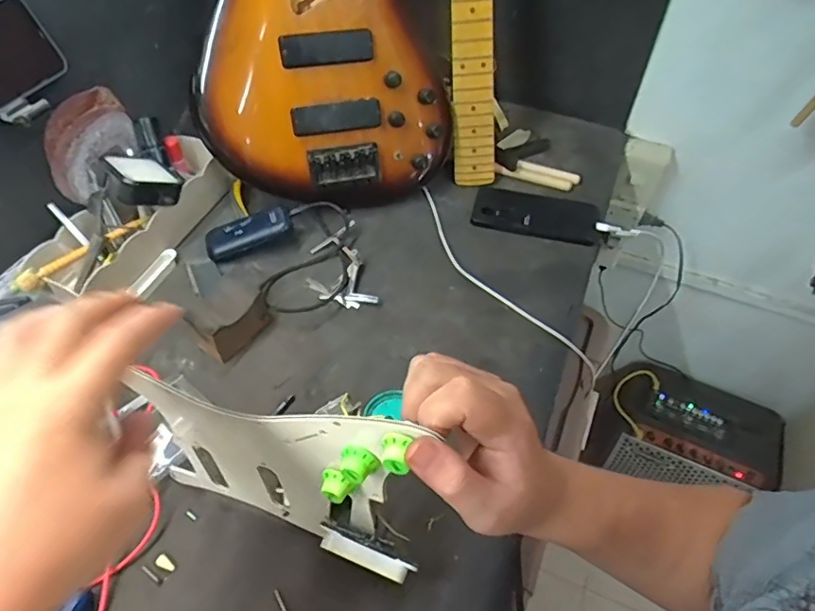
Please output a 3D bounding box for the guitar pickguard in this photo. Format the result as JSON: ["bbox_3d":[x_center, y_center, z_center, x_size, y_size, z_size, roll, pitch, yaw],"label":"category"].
[{"bbox_3d":[-0.100,0.119,0.391,0.215,0.198,0.038,16,52,10],"label":"guitar pickguard"}]

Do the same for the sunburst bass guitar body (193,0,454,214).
[{"bbox_3d":[-0.117,-0.335,0.611,0.295,0.488,0.044,-17,26,-6],"label":"sunburst bass guitar body"}]

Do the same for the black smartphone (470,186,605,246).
[{"bbox_3d":[0.178,-0.128,0.743,0.170,0.015,0.090,10,51,7],"label":"black smartphone"}]

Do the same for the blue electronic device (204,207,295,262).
[{"bbox_3d":[-0.197,-0.089,0.678,0.110,0.018,0.050,-20,54,0],"label":"blue electronic device"}]

